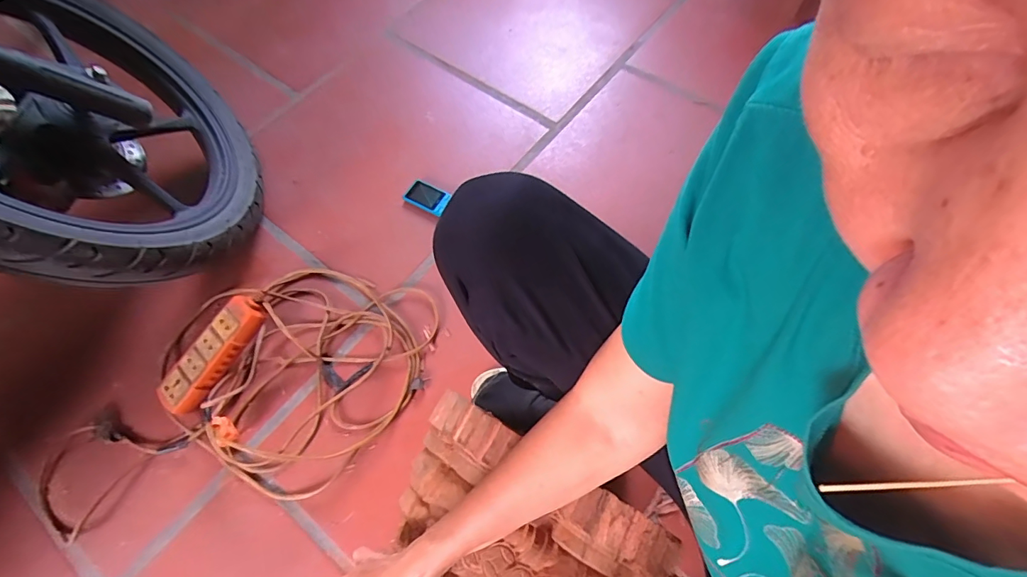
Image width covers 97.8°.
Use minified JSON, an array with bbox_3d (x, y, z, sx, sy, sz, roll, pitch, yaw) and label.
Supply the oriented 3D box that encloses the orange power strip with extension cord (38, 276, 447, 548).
[{"bbox_3d":[-0.408,0.131,0.688,0.537,0.087,0.320,-9,65,-2],"label":"orange power strip with extension cord"}]

